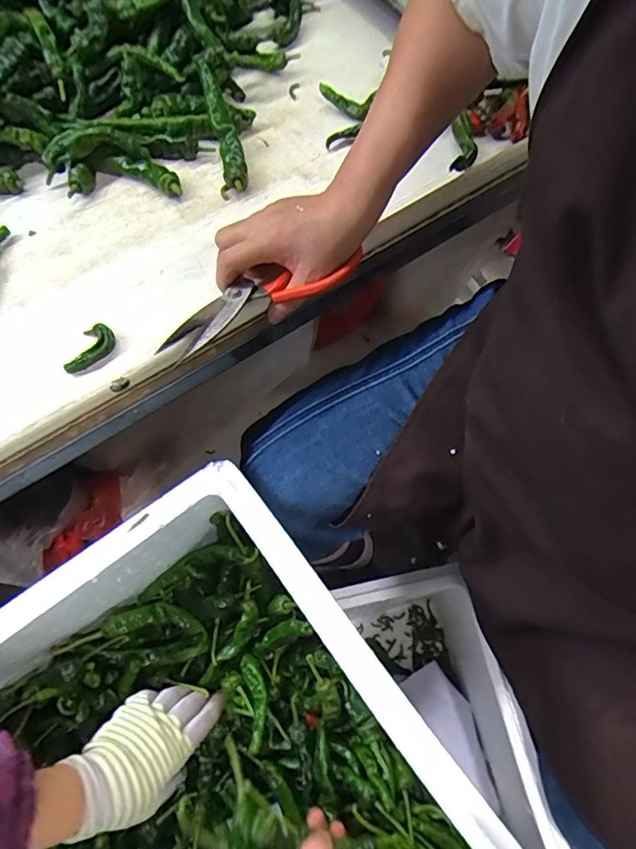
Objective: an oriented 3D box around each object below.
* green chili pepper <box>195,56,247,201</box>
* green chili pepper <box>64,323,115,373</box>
[{"bbox_3d":[-0.103,-0.313,0.525,0.031,0.025,0.151,-15,82,-6],"label":"green chili pepper"},{"bbox_3d":[-0.204,-0.070,0.435,0.049,0.014,0.031,-34,70,-13],"label":"green chili pepper"}]

